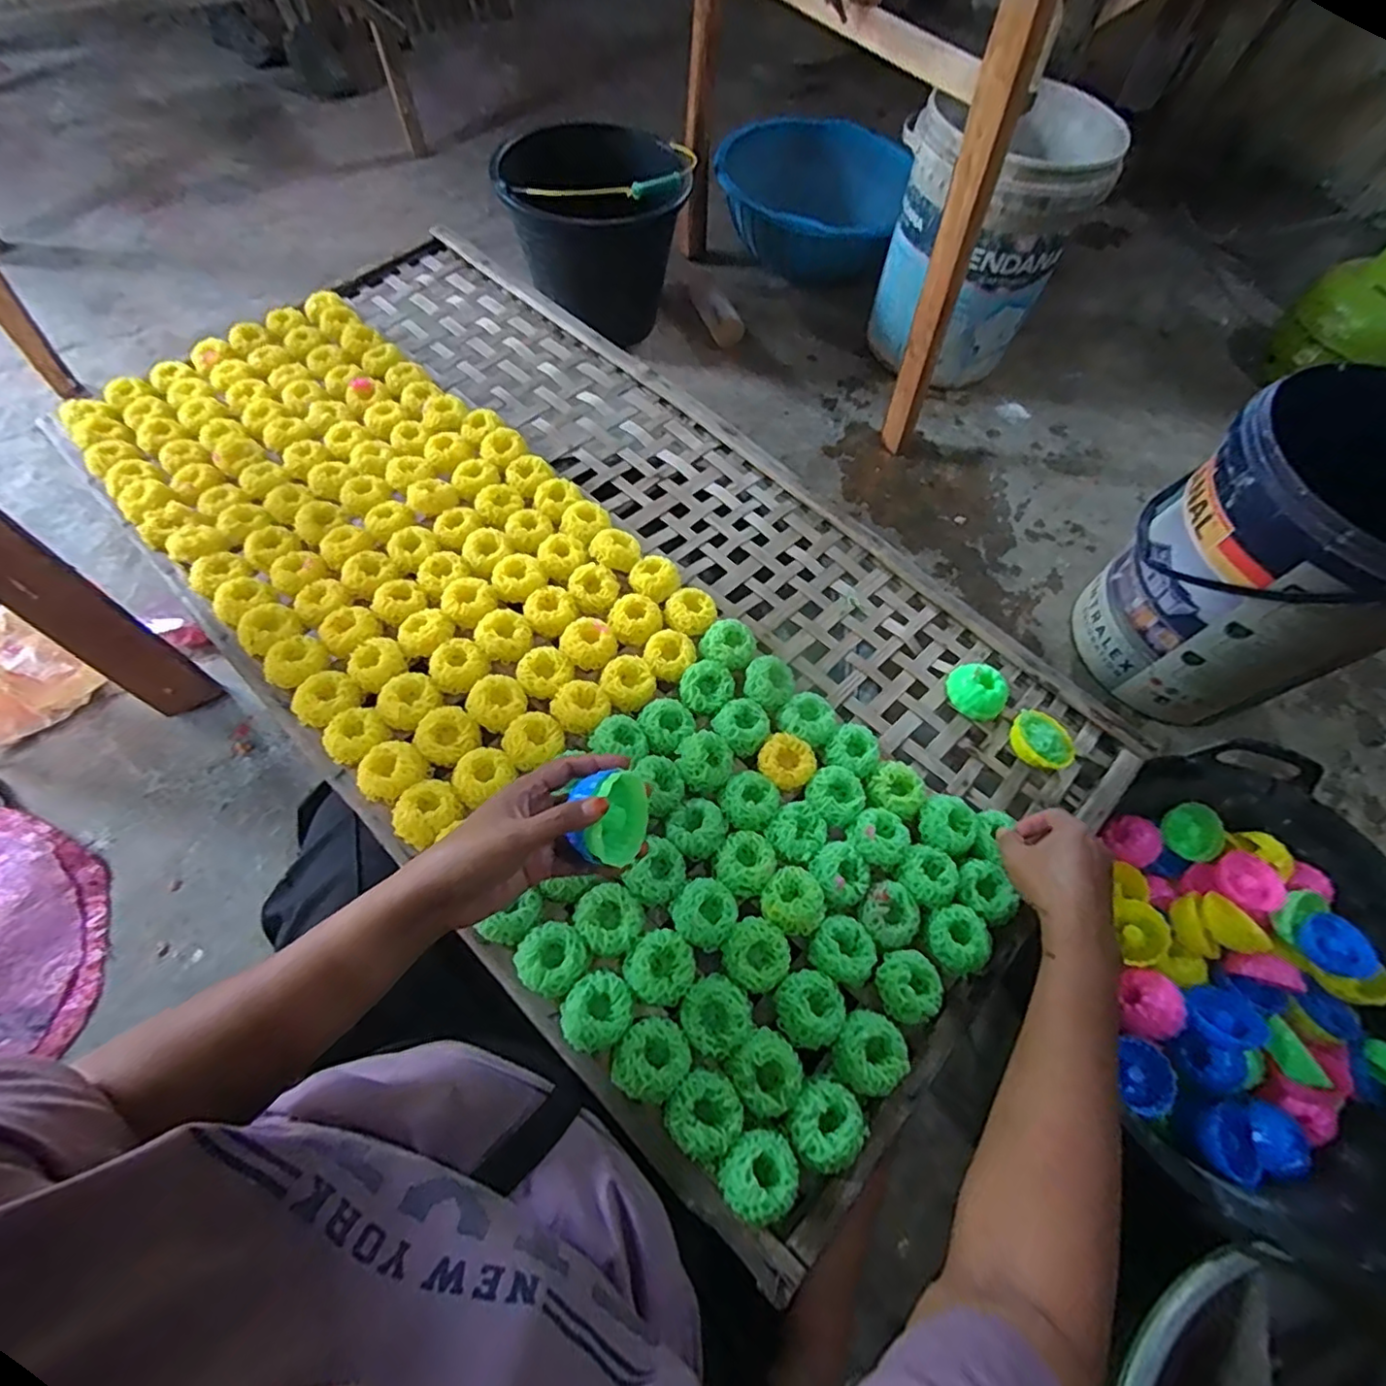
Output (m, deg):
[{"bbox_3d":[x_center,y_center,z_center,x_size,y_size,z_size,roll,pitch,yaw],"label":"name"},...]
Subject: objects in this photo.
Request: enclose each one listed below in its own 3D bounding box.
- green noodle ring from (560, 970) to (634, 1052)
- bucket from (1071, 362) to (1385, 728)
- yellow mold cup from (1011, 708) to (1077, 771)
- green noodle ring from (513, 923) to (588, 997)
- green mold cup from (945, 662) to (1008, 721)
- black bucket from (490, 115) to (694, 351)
[{"bbox_3d":[-0.069,0.228,0.446,0.046,0.018,0.052,36,66,16],"label":"green noodle ring"},{"bbox_3d":[0.717,-0.144,0.789,0.291,0.368,0.278,1,61,-2],"label":"bucket"},{"bbox_3d":[0.339,0.050,0.615,0.057,0.031,0.061,1,61,-2],"label":"yellow mold cup"},{"bbox_3d":[-0.104,0.197,0.462,0.046,0.017,0.048,1,61,-2],"label":"green noodle ring"},{"bbox_3d":[0.287,0.000,0.631,0.059,0.034,0.049,34,65,15],"label":"green mold cup"},{"bbox_3d":[-0.159,-0.807,1.120,0.312,0.262,0.312,1,61,-2],"label":"black bucket"}]

